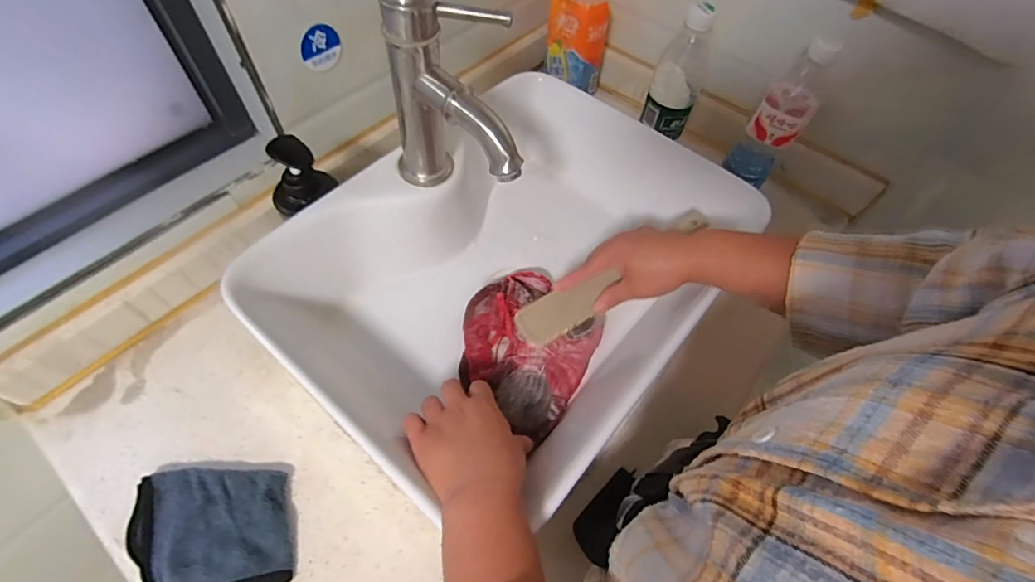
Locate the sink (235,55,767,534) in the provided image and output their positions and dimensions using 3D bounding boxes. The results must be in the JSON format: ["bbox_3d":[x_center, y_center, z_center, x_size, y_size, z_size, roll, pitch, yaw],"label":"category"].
[{"bbox_3d":[-0.007,-0.026,0.521,0.352,0.119,0.469,37,63,17],"label":"sink"}]

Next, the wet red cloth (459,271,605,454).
[{"bbox_3d":[0.007,0.053,0.499,0.147,0.036,0.163,31,61,14],"label":"wet red cloth"}]

